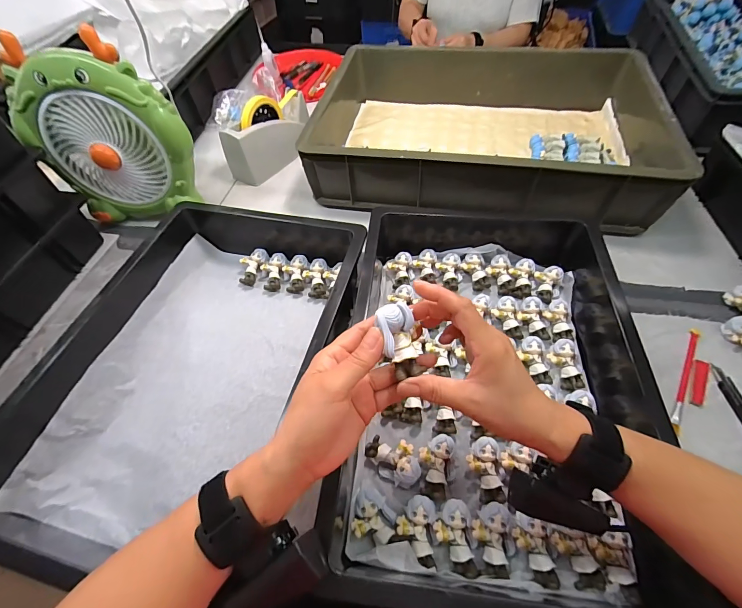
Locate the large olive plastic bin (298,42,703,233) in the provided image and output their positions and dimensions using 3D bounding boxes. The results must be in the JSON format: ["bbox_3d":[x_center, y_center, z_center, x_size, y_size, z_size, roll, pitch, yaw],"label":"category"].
[{"bbox_3d":[0.213,-0.351,0.676,0.601,0.159,0.420,10,57,10],"label":"large olive plastic bin"}]

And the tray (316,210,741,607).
[{"bbox_3d":[0.136,0.060,0.433,0.363,0.094,0.535,-1,55,4],"label":"tray"}]

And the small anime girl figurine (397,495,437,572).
[{"bbox_3d":[0.046,0.226,0.347,0.038,0.021,0.058,1,56,4],"label":"small anime girl figurine"}]

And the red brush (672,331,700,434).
[{"bbox_3d":[0.411,0.098,0.454,0.013,0.014,0.160,25,61,19],"label":"red brush"}]

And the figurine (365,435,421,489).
[{"bbox_3d":[0.026,0.175,0.390,0.063,0.034,0.042,28,62,21],"label":"figurine"}]

